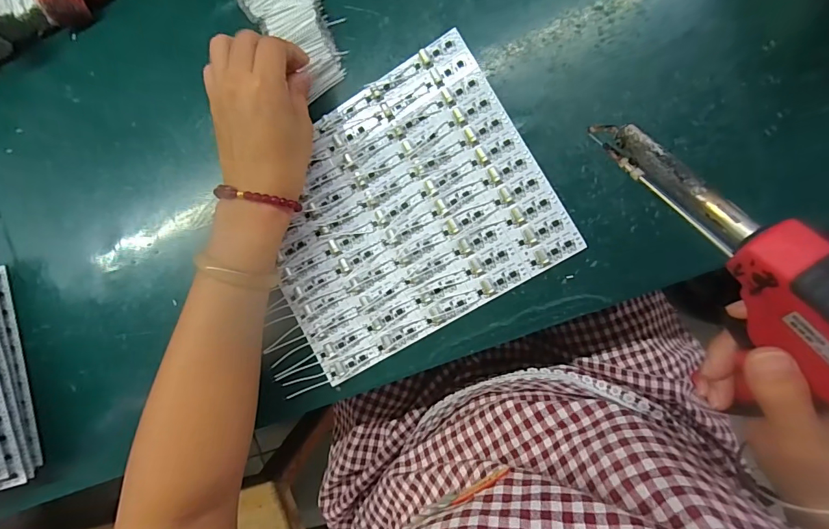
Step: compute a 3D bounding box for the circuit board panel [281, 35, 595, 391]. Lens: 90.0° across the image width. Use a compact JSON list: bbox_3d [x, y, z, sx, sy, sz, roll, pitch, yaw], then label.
[{"bbox_3d":[-0.015,-0.041,0.336,0.225,0.008,0.194,-30,88,9],"label":"circuit board panel"}]

